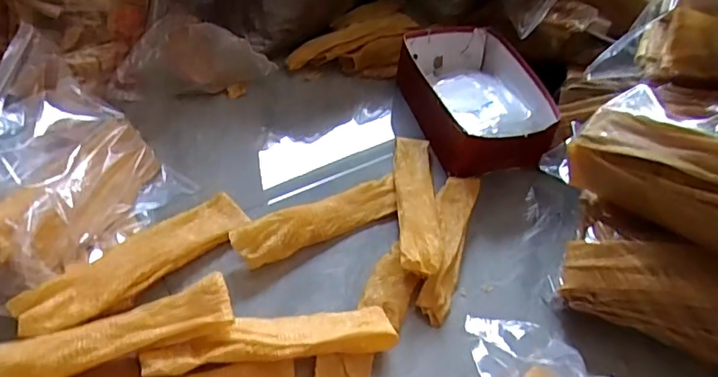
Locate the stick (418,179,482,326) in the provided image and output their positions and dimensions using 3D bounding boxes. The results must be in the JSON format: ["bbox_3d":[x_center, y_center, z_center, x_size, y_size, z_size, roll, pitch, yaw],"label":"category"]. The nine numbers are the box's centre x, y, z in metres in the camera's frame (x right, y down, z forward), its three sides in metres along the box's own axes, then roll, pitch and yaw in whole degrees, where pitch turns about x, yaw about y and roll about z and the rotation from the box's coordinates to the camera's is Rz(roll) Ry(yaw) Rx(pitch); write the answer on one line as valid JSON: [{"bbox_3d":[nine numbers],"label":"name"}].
[{"bbox_3d":[0.141,0.085,0.879,0.070,0.030,0.294,16,48,9],"label":"stick"}]

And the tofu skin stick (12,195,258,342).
[{"bbox_3d":[-0.318,0.100,0.783,0.086,0.049,0.344,38,54,26],"label":"tofu skin stick"}]

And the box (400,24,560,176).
[{"bbox_3d":[0.236,-0.184,1.093,0.244,0.104,0.350,-7,48,-12],"label":"box"}]

